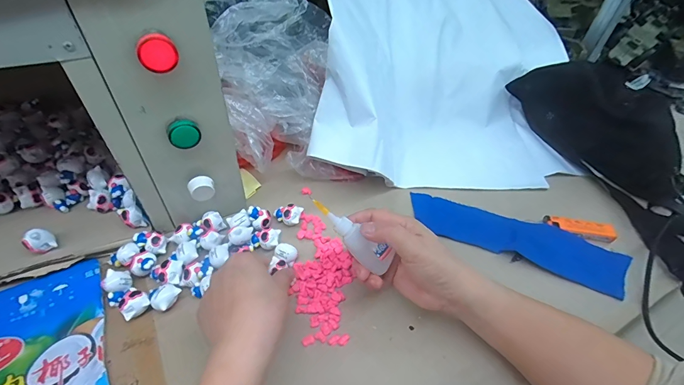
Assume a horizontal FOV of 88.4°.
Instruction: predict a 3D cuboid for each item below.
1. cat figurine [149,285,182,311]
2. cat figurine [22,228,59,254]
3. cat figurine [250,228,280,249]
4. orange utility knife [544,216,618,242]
[{"bbox_3d":[-0.177,0.104,0.350,0.026,0.017,0.026,20,50,12],"label":"cat figurine"},{"bbox_3d":[-0.306,0.051,0.359,0.022,0.030,0.017,-26,56,-25],"label":"cat figurine"},{"bbox_3d":[-0.087,0.052,0.405,0.033,0.015,0.023,-7,50,-11],"label":"cat figurine"},{"bbox_3d":[0.300,0.044,0.442,0.081,0.013,0.019,12,49,6],"label":"orange utility knife"}]

